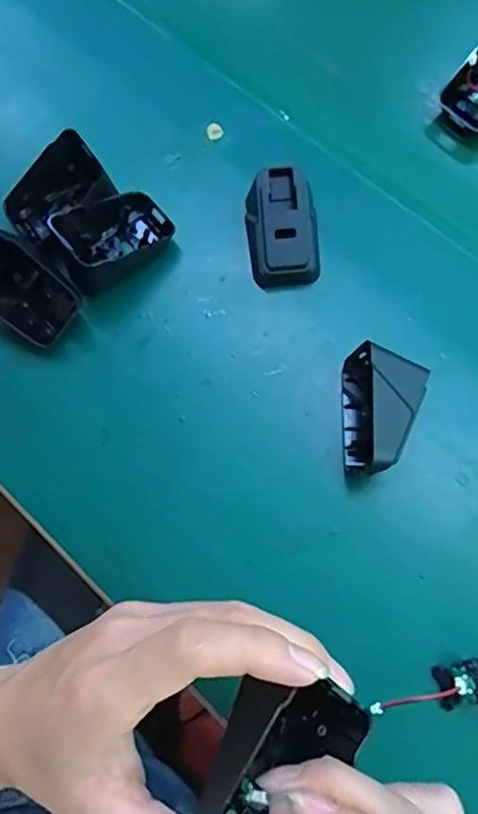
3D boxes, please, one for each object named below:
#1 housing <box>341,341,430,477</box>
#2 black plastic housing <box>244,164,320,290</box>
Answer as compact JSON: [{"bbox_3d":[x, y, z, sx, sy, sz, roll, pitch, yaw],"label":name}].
[{"bbox_3d":[0.072,0.003,0.333,0.043,0.044,0.062,23,76,7],"label":"housing"},{"bbox_3d":[0.026,-0.108,0.372,0.041,0.039,0.060,-9,74,-2],"label":"black plastic housing"}]

